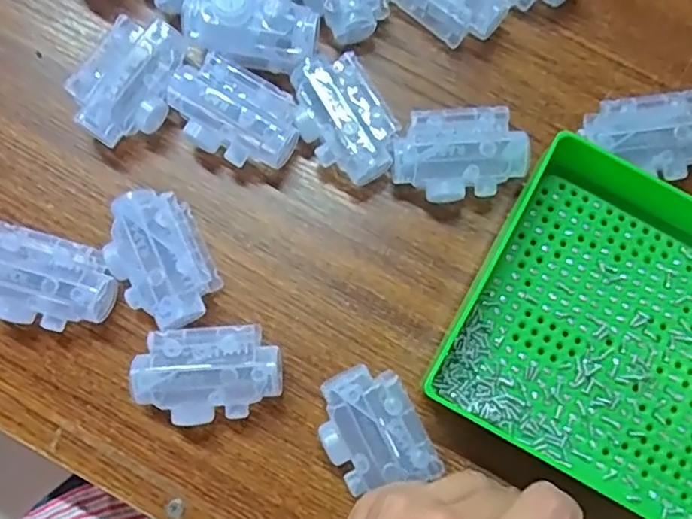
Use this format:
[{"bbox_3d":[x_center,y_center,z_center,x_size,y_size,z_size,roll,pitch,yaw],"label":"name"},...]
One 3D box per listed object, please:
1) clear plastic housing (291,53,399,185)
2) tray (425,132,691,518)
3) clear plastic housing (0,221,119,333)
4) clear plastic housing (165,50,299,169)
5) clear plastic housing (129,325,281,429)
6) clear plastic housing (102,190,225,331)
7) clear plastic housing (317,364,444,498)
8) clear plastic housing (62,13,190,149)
[{"bbox_3d":[-0.002,-0.073,0.315,0.042,0.029,0.067,-34,82,-6],"label":"clear plastic housing"},{"bbox_3d":[0.178,0.056,0.291,0.237,0.038,0.157,30,81,5],"label":"tray"},{"bbox_3d":[-0.151,0.011,0.295,0.067,0.029,0.045,16,80,2],"label":"clear plastic housing"},{"bbox_3d":[-0.061,-0.076,0.315,0.069,0.032,0.042,29,81,4],"label":"clear plastic housing"},{"bbox_3d":[-0.066,0.057,0.291,0.068,0.029,0.044,-5,80,-2],"label":"clear plastic housing"},{"bbox_3d":[-0.094,0.001,0.301,0.045,0.029,0.068,-28,81,-5],"label":"clear plastic housing"},{"bbox_3d":[0.011,0.082,0.286,0.044,0.033,0.058,-28,81,-5],"label":"clear plastic housing"},{"bbox_3d":[-0.112,-0.092,0.315,0.040,0.030,0.067,32,81,5],"label":"clear plastic housing"}]

